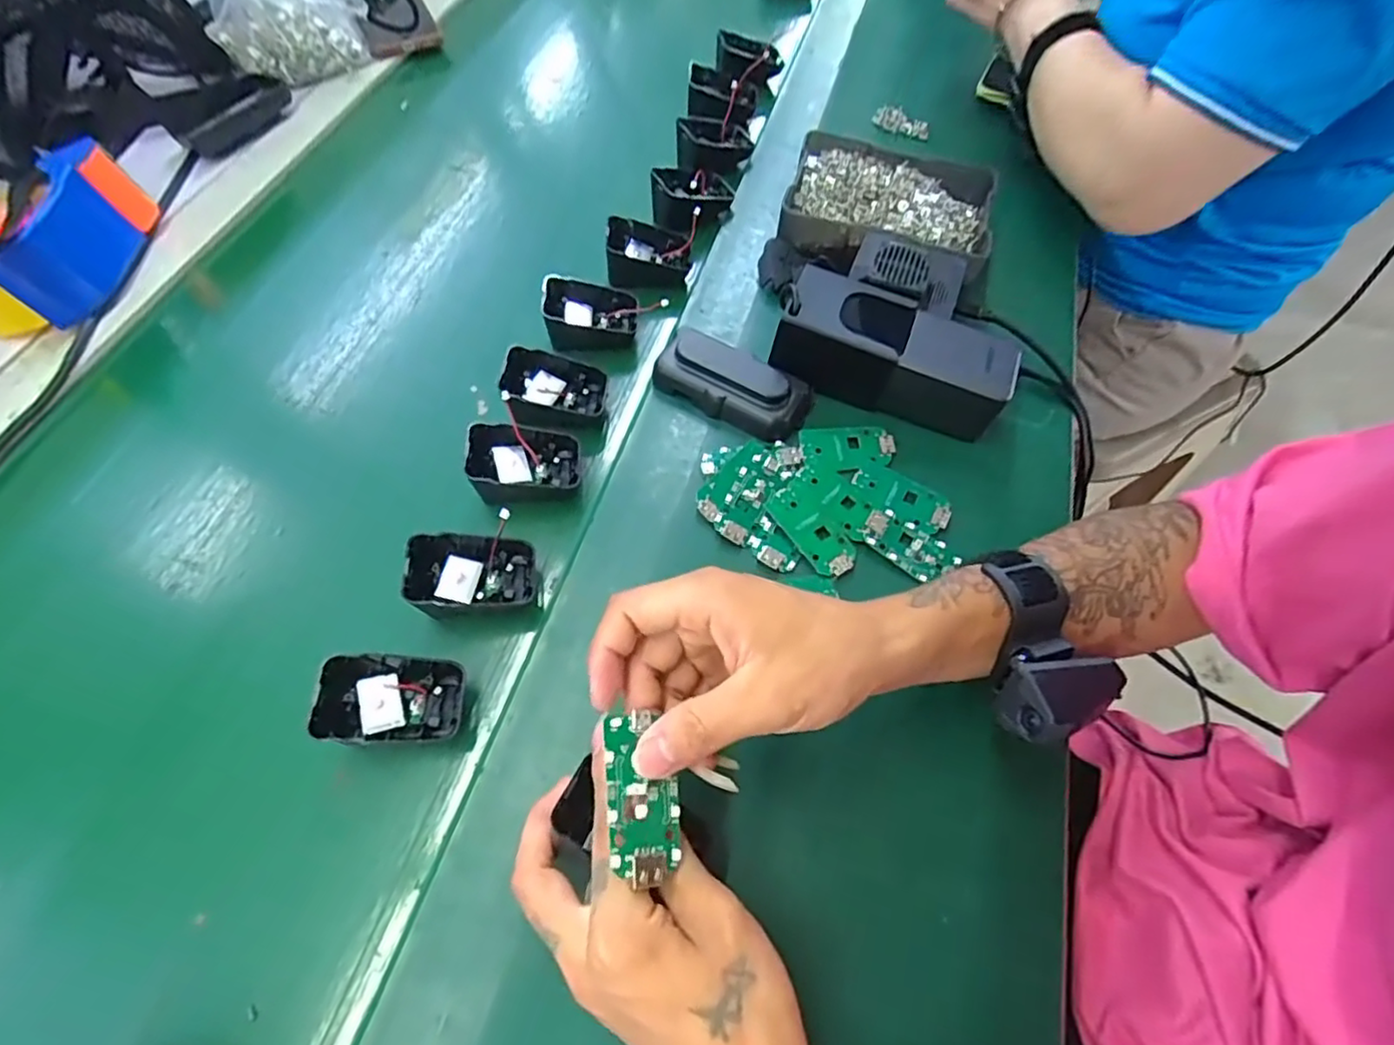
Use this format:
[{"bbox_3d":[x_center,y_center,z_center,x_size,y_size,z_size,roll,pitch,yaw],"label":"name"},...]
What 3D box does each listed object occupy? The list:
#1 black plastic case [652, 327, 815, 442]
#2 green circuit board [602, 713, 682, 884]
[{"bbox_3d":[0.024,-0.097,0.440,0.103,0.028,0.050,29,64,14],"label":"black plastic case"},{"bbox_3d":[-0.022,0.108,0.257,0.031,0.005,0.061,2,65,-25],"label":"green circuit board"}]

